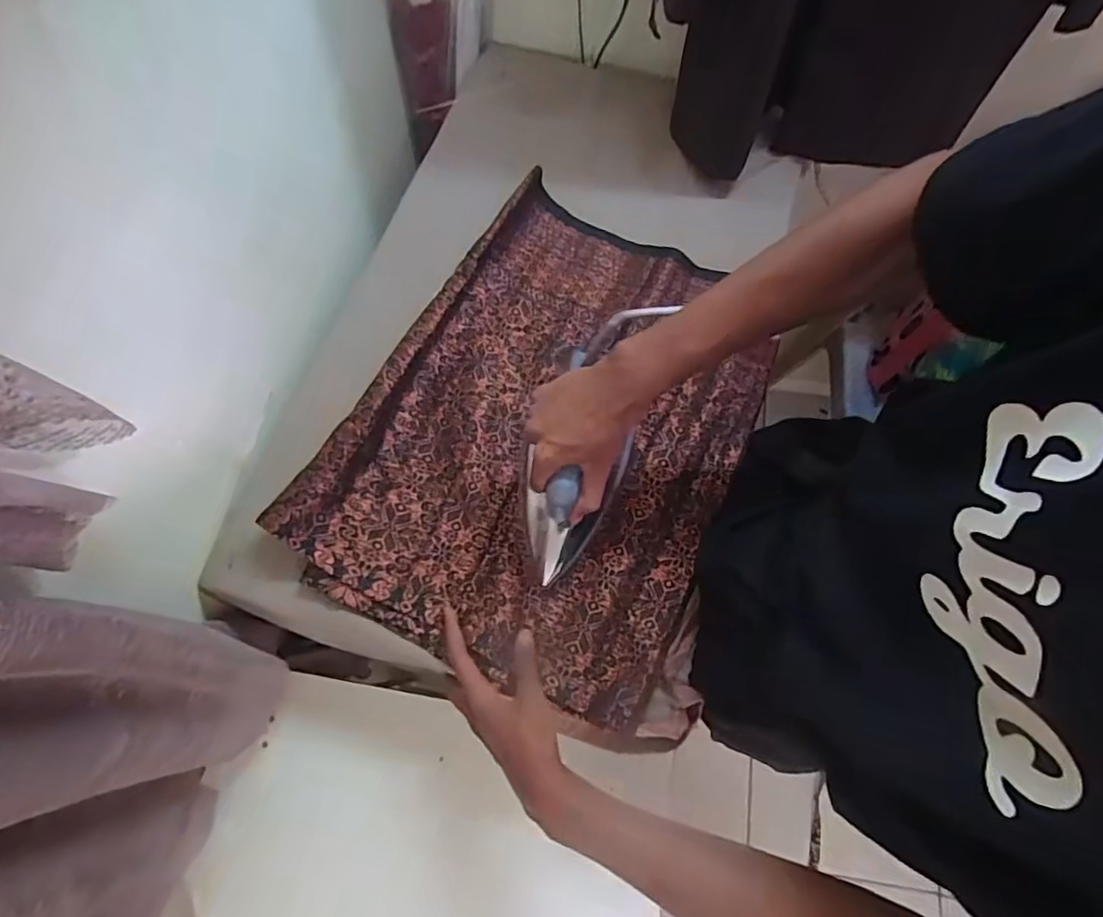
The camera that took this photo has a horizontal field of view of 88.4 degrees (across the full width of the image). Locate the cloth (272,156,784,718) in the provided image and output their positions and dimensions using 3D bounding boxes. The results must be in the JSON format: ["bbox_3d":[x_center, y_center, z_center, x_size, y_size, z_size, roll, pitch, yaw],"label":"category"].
[{"bbox_3d":[0.010,-0.042,0.593,0.375,0.045,0.502,27,72,8],"label":"cloth"}]

